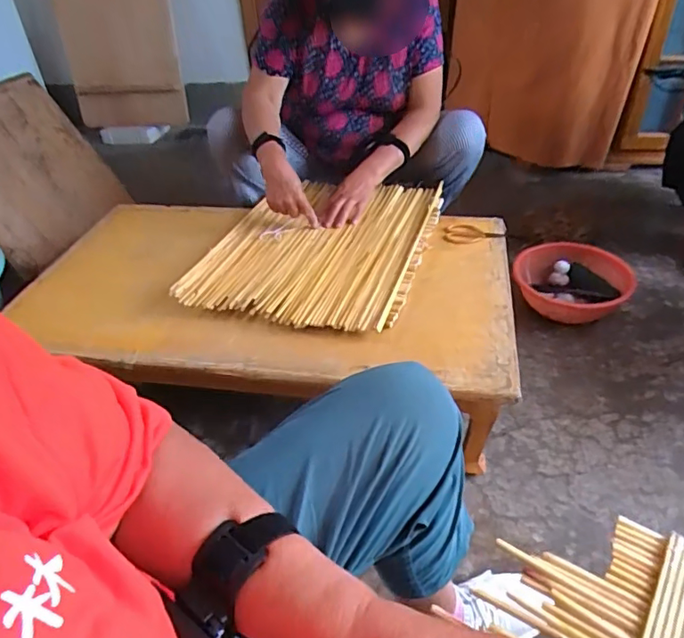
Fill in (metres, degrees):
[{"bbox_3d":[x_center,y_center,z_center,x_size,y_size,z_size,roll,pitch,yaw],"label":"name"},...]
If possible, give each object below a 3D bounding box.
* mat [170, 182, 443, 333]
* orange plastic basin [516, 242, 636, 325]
[{"bbox_3d":[-0.051,-0.167,1.159,0.439,0.030,0.547,11,45,17],"label":"mat"},{"bbox_3d":[0.569,-0.098,1.347,0.267,0.088,0.248,-3,39,2],"label":"orange plastic basin"}]

